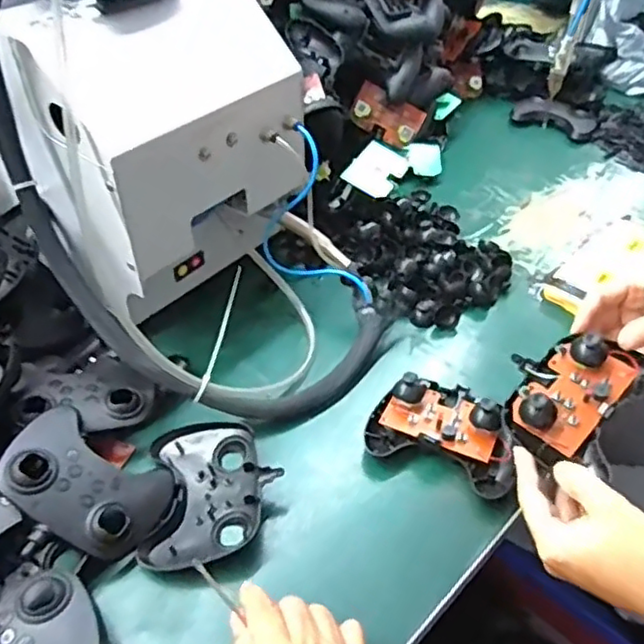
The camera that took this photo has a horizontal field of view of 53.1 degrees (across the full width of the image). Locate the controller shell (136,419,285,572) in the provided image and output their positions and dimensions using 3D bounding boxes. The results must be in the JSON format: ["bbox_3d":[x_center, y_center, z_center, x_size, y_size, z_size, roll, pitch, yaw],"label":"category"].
[{"bbox_3d":[-0.086,0.130,0.499,0.097,0.023,0.127,-3,44,-3],"label":"controller shell"}]

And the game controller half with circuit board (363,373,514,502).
[{"bbox_3d":[0.104,0.085,0.535,0.120,0.042,0.092,18,46,18],"label":"game controller half with circuit board"}]

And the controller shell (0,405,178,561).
[{"bbox_3d":[-0.170,0.118,0.471,0.118,0.019,0.083,35,43,-7],"label":"controller shell"}]

